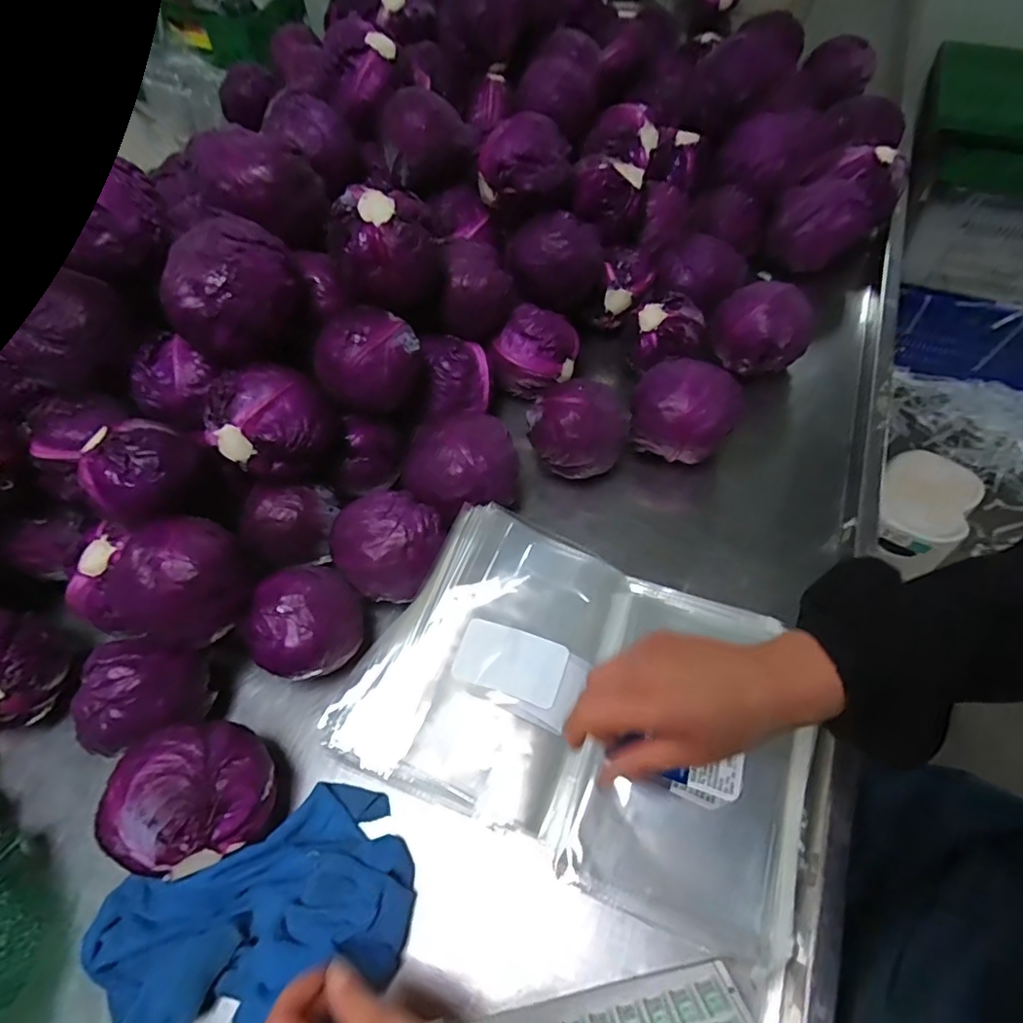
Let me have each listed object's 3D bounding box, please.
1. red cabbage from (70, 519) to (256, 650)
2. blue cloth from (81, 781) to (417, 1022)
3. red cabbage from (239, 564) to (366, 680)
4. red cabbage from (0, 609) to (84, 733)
[{"bbox_3d":[-0.287,0.059,0.476,0.091,0.088,0.109,20,62,14],"label":"red cabbage"},{"bbox_3d":[-0.202,0.318,0.447,0.238,0.071,0.142,-19,60,-8],"label":"blue cloth"},{"bbox_3d":[-0.192,0.108,0.534,0.082,0.092,0.103,31,66,20],"label":"red cabbage"},{"bbox_3d":[-0.474,0.150,0.521,0.087,0.095,0.095,-1,59,2],"label":"red cabbage"}]

